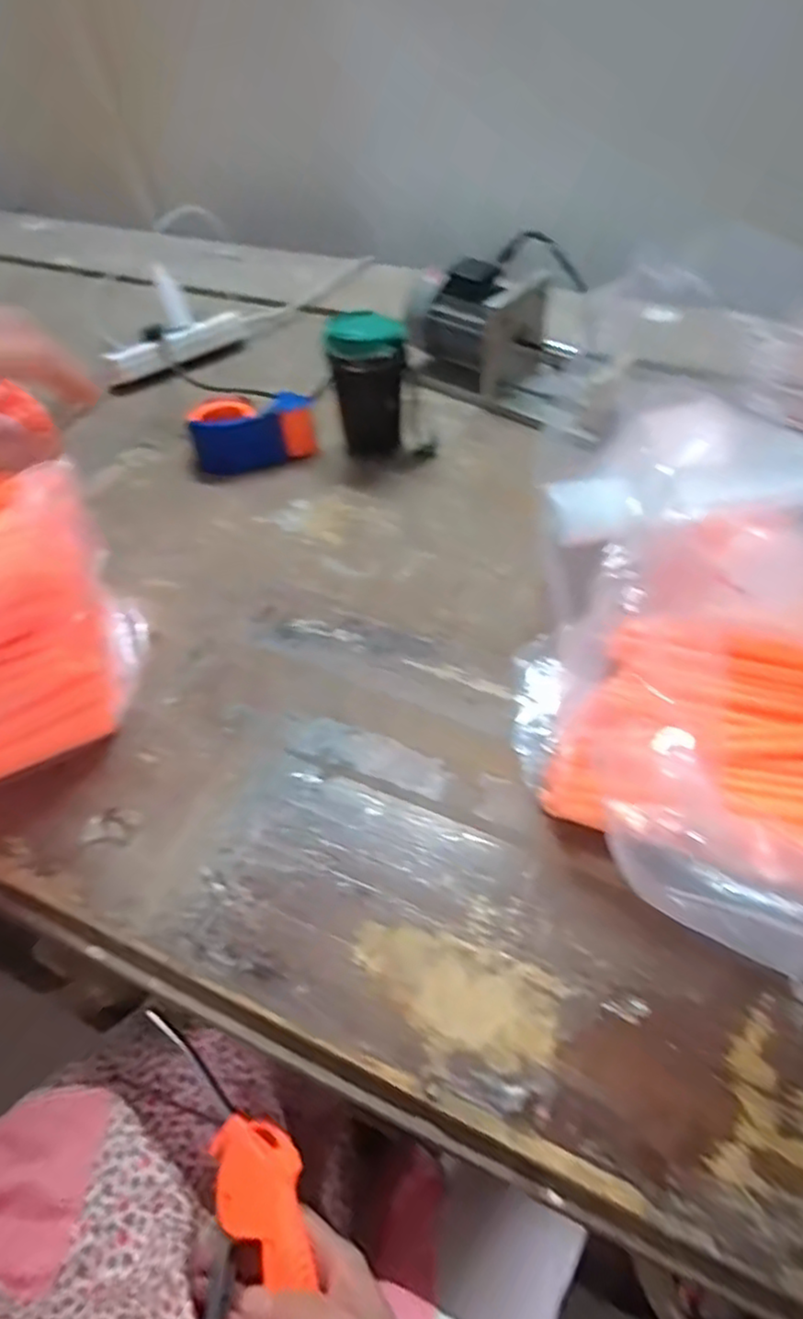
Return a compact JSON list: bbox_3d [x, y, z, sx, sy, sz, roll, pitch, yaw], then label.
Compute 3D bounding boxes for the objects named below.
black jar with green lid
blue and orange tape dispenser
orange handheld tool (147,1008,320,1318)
[{"bbox_3d":[-0.033,-0.286,0.727,0.076,0.139,0.070,-1,50,2],"label":"black jar with green lid"},{"bbox_3d":[-0.173,-0.265,0.767,0.142,0.056,0.080,-15,50,-10],"label":"blue and orange tape dispenser"},{"bbox_3d":[-0.100,0.323,0.412,0.079,0.041,0.216,-20,59,-14],"label":"orange handheld tool"}]

